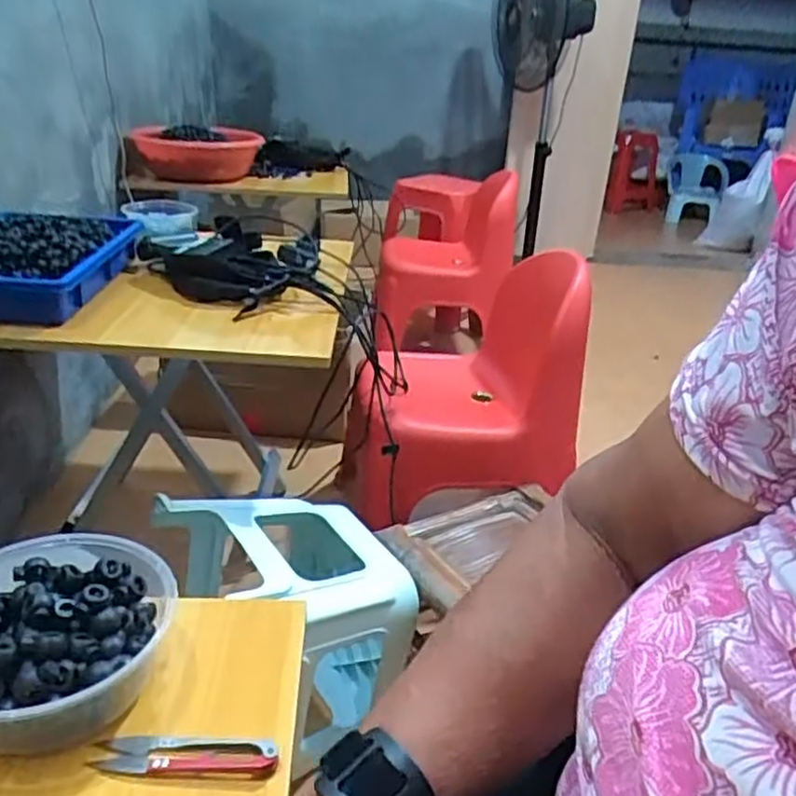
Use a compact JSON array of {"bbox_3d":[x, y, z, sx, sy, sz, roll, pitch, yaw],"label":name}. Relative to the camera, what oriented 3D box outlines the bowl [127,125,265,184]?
[{"bbox_3d":[-0.494,-0.608,1.796,0.298,0.136,0.273,-2,27,-14],"label":"bowl"}]

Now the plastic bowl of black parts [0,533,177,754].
[{"bbox_3d":[-0.211,0.145,0.425,0.139,0.056,0.140,9,26,10],"label":"plastic bowl of black parts"}]

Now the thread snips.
[{"bbox_3d":[-0.117,0.197,0.399,0.099,0.010,0.023,3,26,-3],"label":"thread snips"}]

